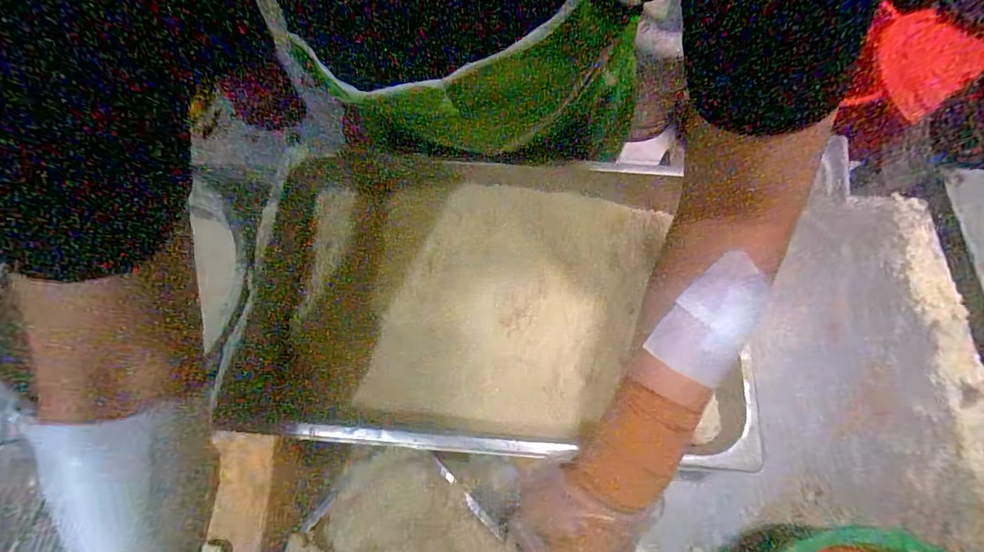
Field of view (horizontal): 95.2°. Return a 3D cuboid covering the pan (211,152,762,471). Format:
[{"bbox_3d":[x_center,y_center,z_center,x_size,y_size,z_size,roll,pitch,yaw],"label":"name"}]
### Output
[{"bbox_3d":[-0.006,0.008,0.520,0.509,0.083,0.349,2,68,3],"label":"pan"}]

